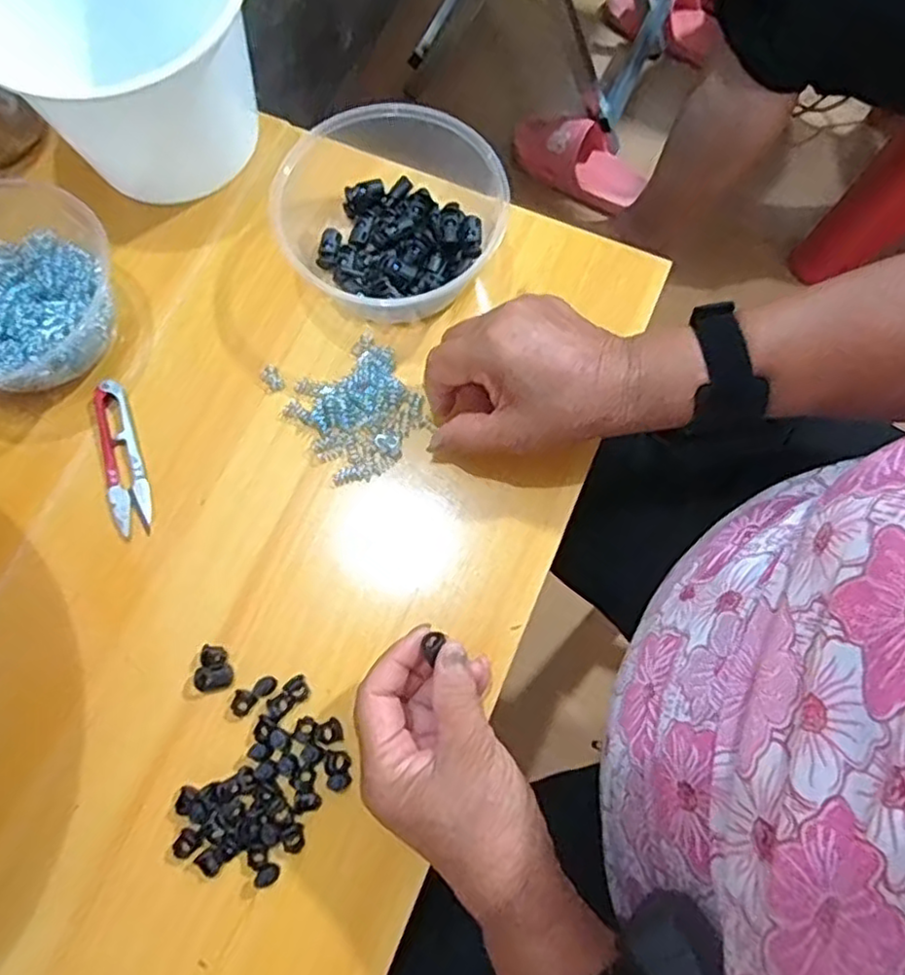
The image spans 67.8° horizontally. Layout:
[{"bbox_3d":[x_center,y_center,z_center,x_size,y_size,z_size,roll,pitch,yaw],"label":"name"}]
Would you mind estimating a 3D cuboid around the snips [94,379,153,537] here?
[{"bbox_3d":[-0.210,-0.020,0.423,0.024,0.009,0.097,-18,75,-5],"label":"snips"}]

